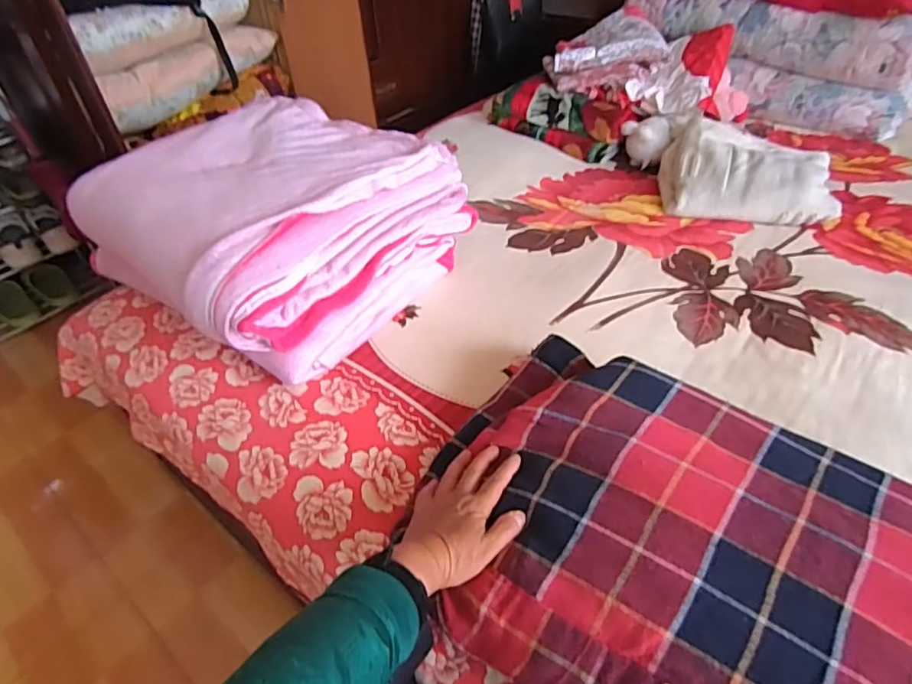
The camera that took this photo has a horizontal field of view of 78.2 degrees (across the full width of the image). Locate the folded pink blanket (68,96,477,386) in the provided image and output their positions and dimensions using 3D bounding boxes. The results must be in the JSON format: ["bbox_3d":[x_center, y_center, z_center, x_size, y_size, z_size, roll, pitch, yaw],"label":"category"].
[{"bbox_3d":[-0.289,-0.200,0.924,0.474,0.228,0.455,32,54,30],"label":"folded pink blanket"}]

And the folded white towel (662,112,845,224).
[{"bbox_3d":[0.585,-0.342,1.132,0.319,0.095,0.239,13,47,14],"label":"folded white towel"}]

